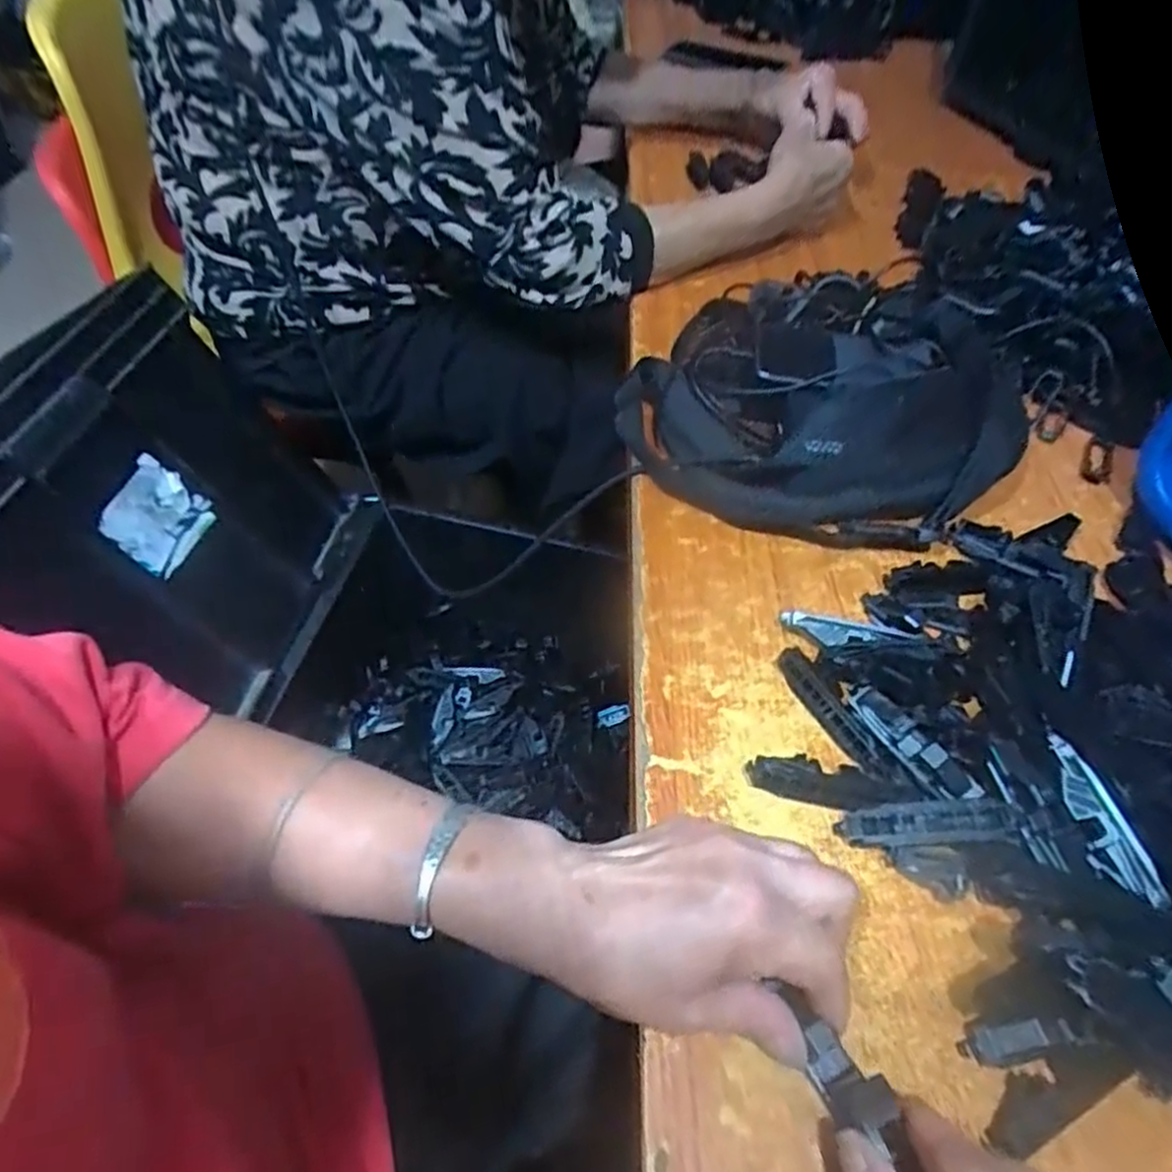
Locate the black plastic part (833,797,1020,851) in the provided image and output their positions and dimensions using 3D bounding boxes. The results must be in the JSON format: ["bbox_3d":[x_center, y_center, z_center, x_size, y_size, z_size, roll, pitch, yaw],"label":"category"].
[{"bbox_3d":[0.164,0.116,0.362,0.079,0.008,0.018,-10,51,14],"label":"black plastic part"}]

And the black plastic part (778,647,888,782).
[{"bbox_3d":[0.133,0.068,0.406,0.013,0.016,0.083,-19,56,-18],"label":"black plastic part"}]

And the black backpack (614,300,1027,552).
[{"bbox_3d":[0.168,-0.132,0.528,0.271,0.058,0.216,14,53,7],"label":"black backpack"}]

